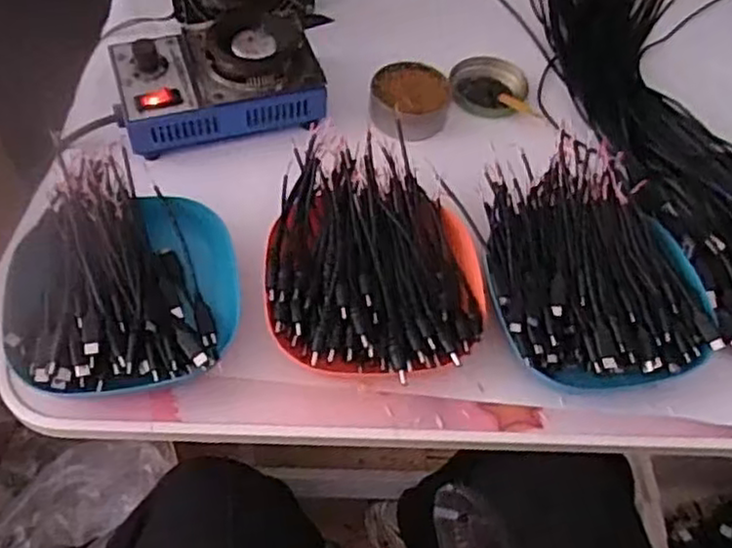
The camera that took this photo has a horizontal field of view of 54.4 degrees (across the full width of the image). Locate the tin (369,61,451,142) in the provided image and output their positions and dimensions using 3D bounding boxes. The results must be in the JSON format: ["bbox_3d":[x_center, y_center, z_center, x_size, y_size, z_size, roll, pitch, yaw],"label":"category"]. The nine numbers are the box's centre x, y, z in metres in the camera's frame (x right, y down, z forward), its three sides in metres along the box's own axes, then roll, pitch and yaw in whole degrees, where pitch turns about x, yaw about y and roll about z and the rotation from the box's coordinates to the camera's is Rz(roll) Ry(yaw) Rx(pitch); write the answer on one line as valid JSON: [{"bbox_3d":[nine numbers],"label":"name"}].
[{"bbox_3d":[0.036,-0.139,0.580,0.064,0.028,0.062,2,57,-3],"label":"tin"}]

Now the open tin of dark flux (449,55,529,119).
[{"bbox_3d":[0.107,-0.164,0.618,0.065,0.011,0.070,2,57,-3],"label":"open tin of dark flux"}]

